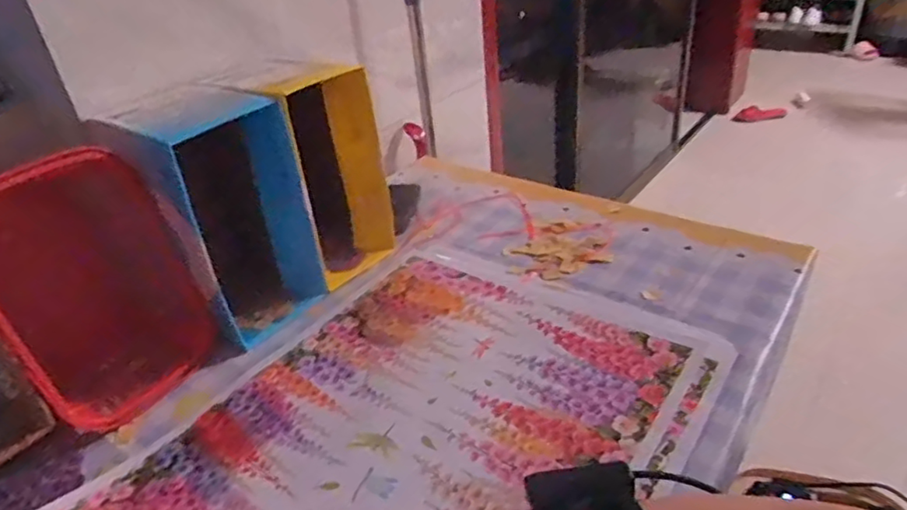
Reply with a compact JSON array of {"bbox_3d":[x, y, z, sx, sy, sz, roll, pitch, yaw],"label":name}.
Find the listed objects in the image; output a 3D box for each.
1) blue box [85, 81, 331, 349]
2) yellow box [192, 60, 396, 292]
[{"bbox_3d":[-0.238,-0.047,0.606,0.160,0.219,0.137,25,43,37],"label":"blue box"},{"bbox_3d":[-0.169,-0.100,0.679,0.150,0.220,0.125,17,38,29],"label":"yellow box"}]

